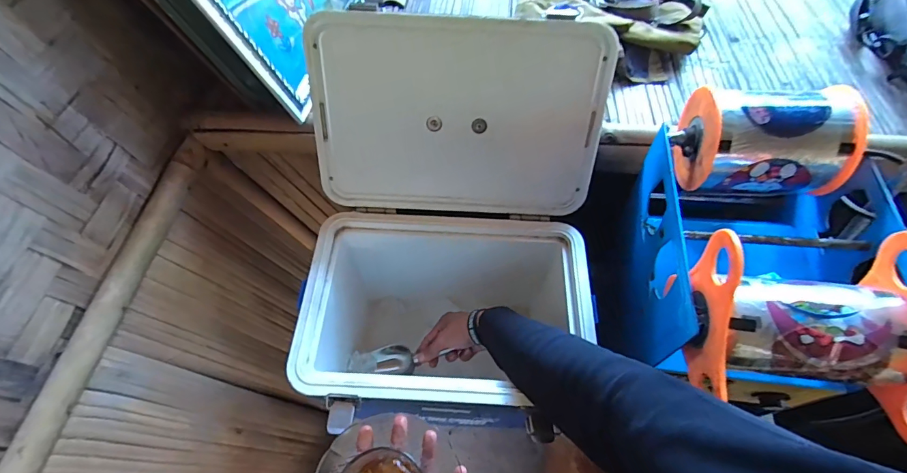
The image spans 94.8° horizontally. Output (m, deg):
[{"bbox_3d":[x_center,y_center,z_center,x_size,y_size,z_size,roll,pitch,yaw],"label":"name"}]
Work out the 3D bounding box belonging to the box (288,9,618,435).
[{"bbox_3d":[-0.002,0.032,0.571,0.355,0.453,0.371,3,60,3],"label":"box"}]

